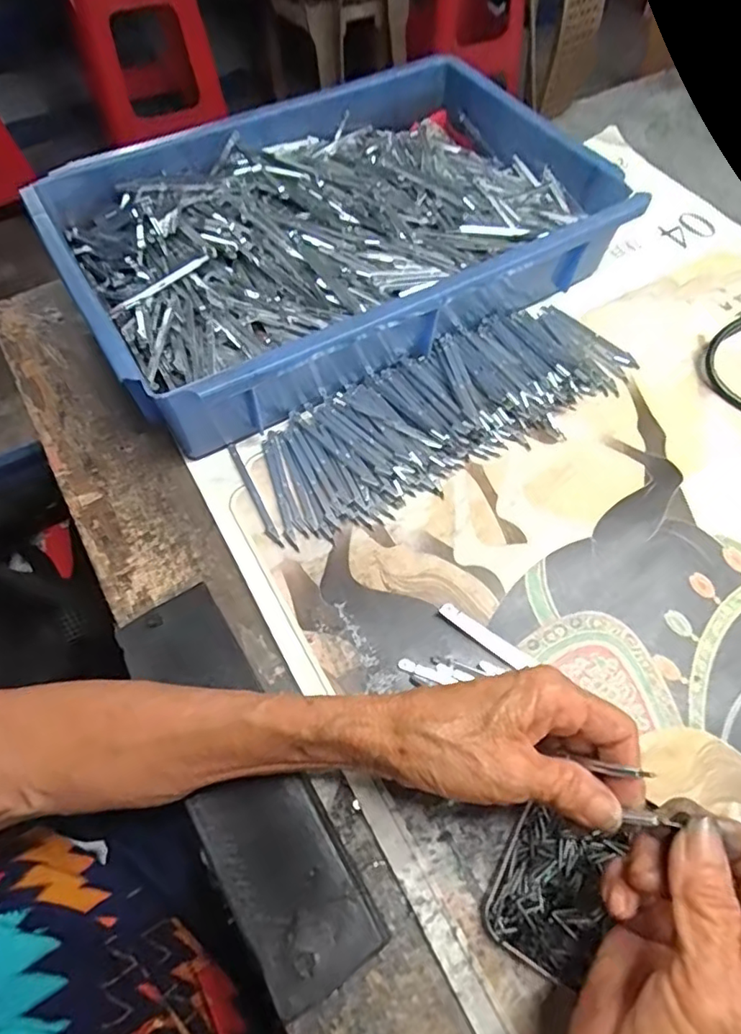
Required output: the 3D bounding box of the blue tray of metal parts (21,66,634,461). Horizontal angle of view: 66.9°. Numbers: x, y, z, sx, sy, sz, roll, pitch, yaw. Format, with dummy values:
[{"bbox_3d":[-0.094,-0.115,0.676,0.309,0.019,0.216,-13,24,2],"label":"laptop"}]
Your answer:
[{"bbox_3d":[-0.030,-0.243,0.478,0.417,0.078,0.287,-28,64,-15],"label":"blue tray of metal parts"}]

